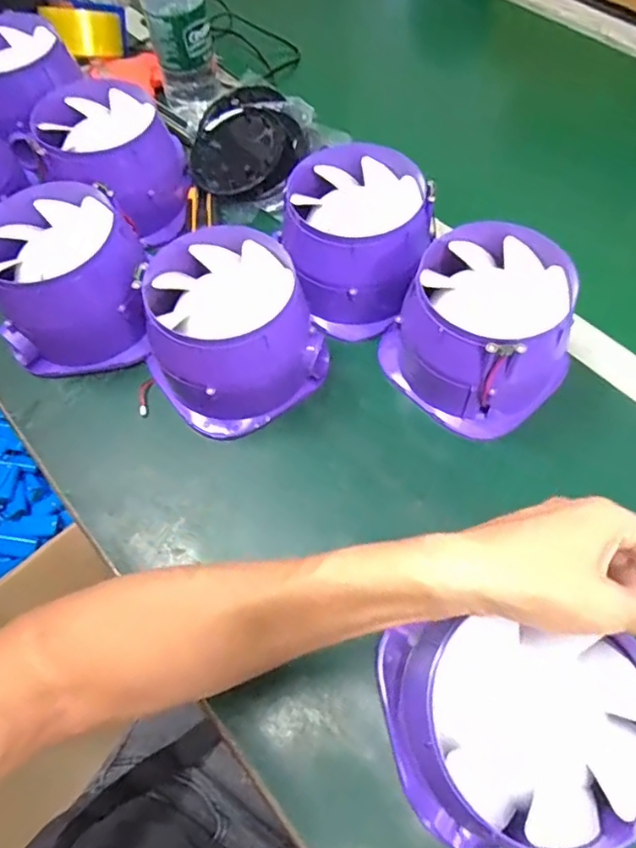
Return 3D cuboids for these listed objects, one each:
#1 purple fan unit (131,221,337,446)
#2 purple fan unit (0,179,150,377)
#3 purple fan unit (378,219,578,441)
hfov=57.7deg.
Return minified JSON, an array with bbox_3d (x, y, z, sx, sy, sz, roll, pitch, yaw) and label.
[{"bbox_3d":[-0.073,-0.074,0.471,0.129,0.096,0.124,-34,64,-15],"label":"purple fan unit"},{"bbox_3d":[-0.213,-0.129,0.497,0.118,0.095,0.138,-5,60,0],"label":"purple fan unit"},{"bbox_3d":[0.131,-0.075,0.462,0.126,0.096,0.127,-35,64,-16],"label":"purple fan unit"}]

